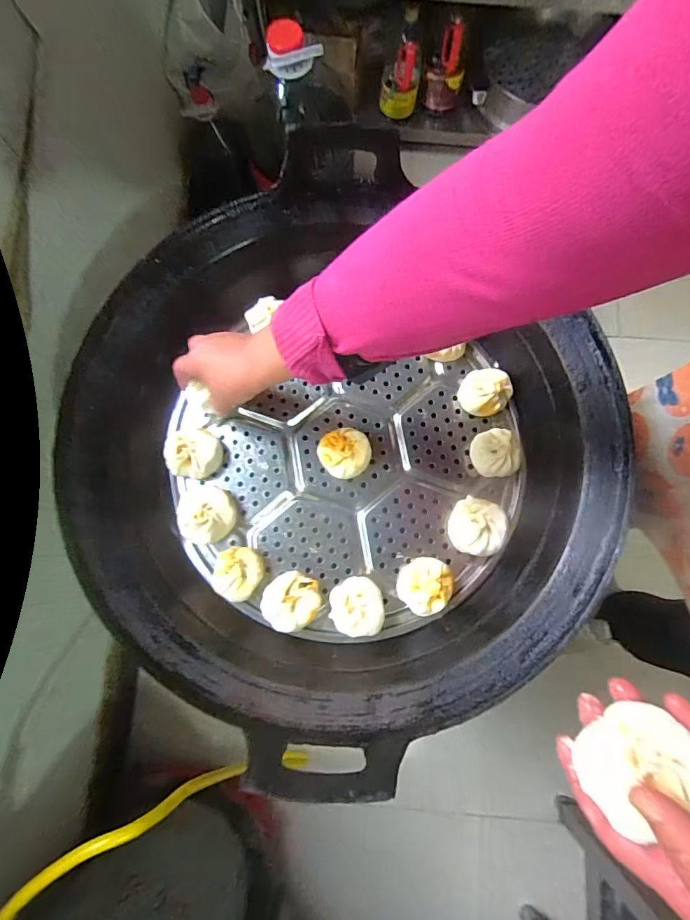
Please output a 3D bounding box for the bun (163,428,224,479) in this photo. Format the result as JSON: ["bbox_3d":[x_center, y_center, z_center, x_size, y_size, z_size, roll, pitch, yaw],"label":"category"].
[{"bbox_3d":[-0.187,-0.008,0.547,0.063,0.034,0.057,9,79,2],"label":"bun"}]

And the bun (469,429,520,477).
[{"bbox_3d":[0.182,-0.010,0.542,0.058,0.030,0.056,0,79,1],"label":"bun"}]

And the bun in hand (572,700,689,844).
[{"bbox_3d":[0.168,0.174,0.253,0.059,0.056,0.032,-12,122,-3],"label":"bun in hand"}]

